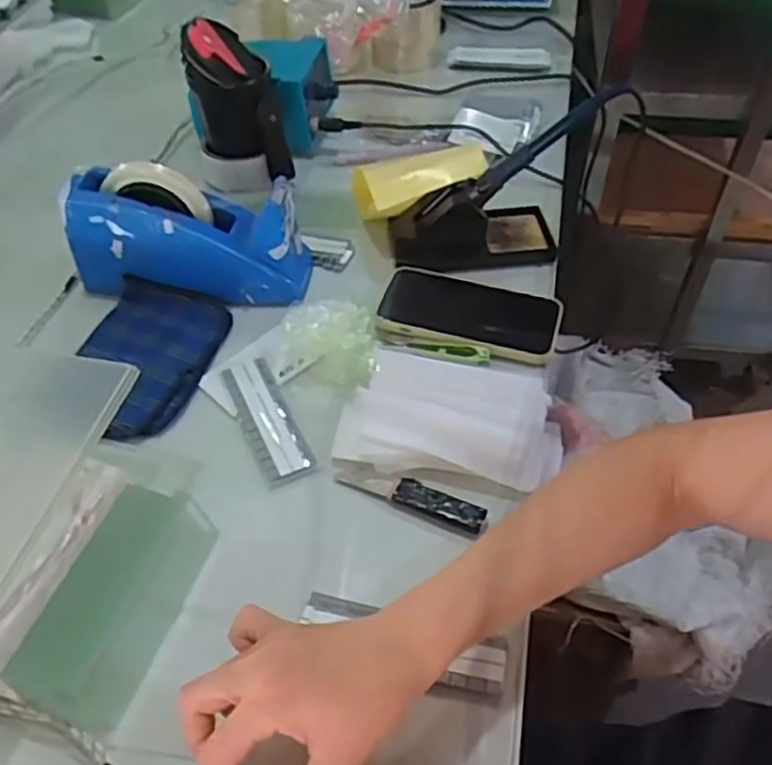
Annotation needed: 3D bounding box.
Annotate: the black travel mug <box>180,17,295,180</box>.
[{"bbox_3d":[-0.156,-0.292,0.766,0.096,0.166,0.067,-10,49,-8],"label":"black travel mug"}]

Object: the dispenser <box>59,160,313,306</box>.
[{"bbox_3d":[-0.183,-0.137,0.666,0.216,0.105,0.061,3,47,0],"label":"dispenser"}]

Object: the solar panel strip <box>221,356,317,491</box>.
[{"bbox_3d":[-0.098,0.028,0.589,0.040,0.008,0.130,-18,51,-18],"label":"solar panel strip"}]

